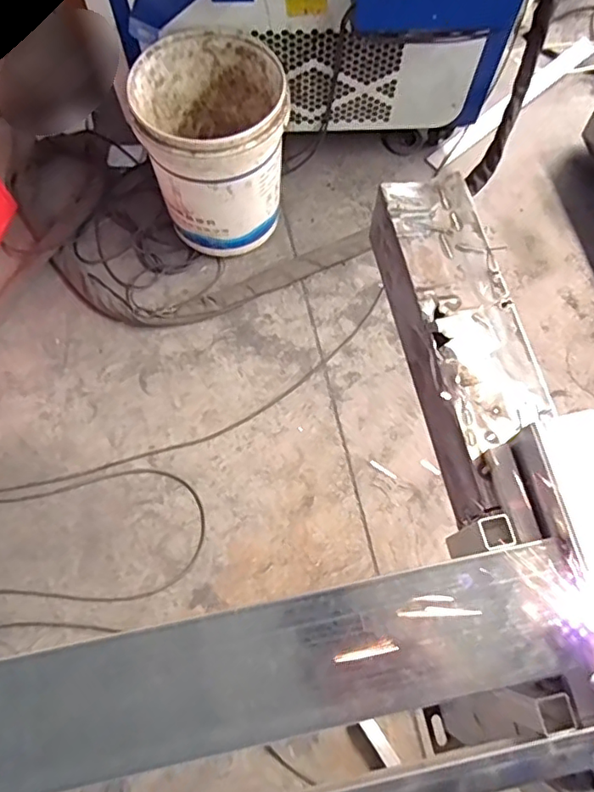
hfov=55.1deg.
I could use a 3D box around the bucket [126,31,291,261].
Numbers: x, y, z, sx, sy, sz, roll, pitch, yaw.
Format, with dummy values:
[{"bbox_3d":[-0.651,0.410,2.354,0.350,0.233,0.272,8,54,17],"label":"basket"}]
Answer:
[{"bbox_3d":[-0.166,-0.534,1.244,0.290,0.362,0.314,0,71,0],"label":"bucket"}]

